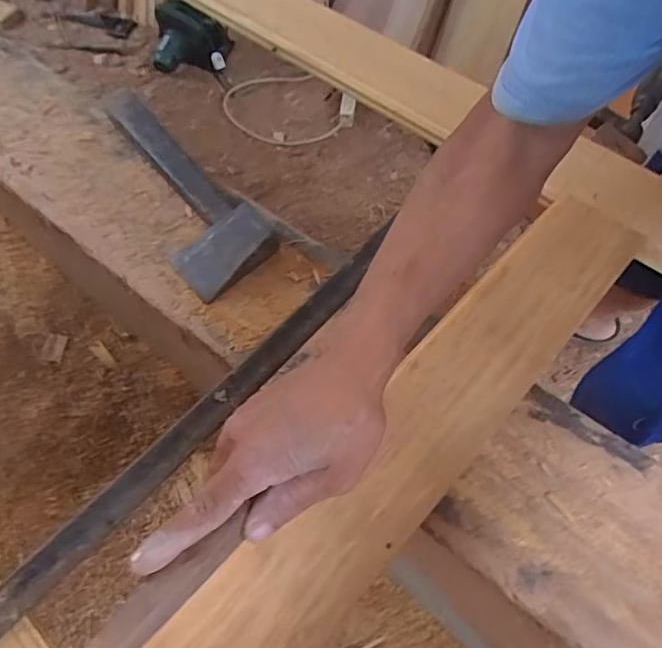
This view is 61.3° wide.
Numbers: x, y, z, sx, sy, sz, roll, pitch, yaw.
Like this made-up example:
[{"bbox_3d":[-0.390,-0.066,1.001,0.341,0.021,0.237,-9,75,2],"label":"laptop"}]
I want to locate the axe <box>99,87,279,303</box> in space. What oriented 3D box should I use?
[{"bbox_3d":[-0.206,-0.173,0.678,0.106,0.041,0.340,-35,66,-22],"label":"axe"}]

